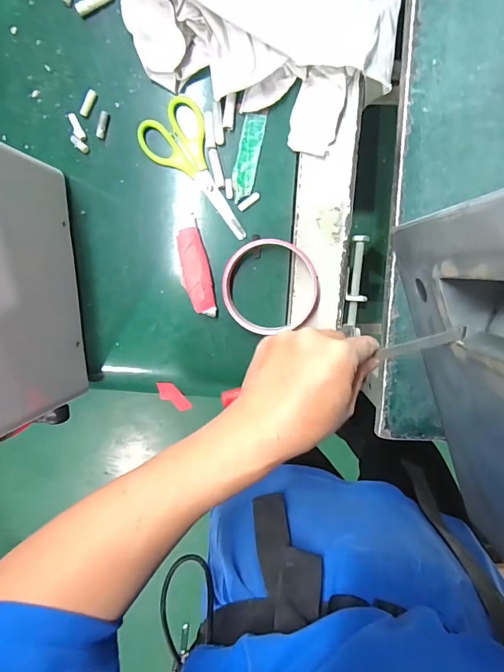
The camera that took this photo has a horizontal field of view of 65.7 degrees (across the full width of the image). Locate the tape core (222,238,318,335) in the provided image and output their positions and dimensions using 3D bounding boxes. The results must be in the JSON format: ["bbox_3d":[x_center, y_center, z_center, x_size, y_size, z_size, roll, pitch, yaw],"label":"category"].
[{"bbox_3d":[0.017,-0.045,0.355,0.084,0.018,0.083,0,99,3],"label":"tape core"}]

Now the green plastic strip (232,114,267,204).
[{"bbox_3d":[-0.004,-0.158,0.346,0.020,0.004,0.074,12,100,1],"label":"green plastic strip"}]

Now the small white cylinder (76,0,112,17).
[{"bbox_3d":[-0.135,-0.288,0.336,0.034,0.009,0.011,-21,98,6],"label":"small white cylinder"}]

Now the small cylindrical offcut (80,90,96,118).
[{"bbox_3d":[-0.146,-0.206,0.346,0.007,0.005,0.023,34,110,-2],"label":"small cylindrical offcut"}]

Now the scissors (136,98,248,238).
[{"bbox_3d":[-0.046,-0.144,0.350,0.058,0.004,0.129,-32,96,7],"label":"scissors"}]

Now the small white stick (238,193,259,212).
[{"bbox_3d":[-0.002,-0.121,0.351,0.022,0.006,0.006,-35,95,7],"label":"small white stick"}]

